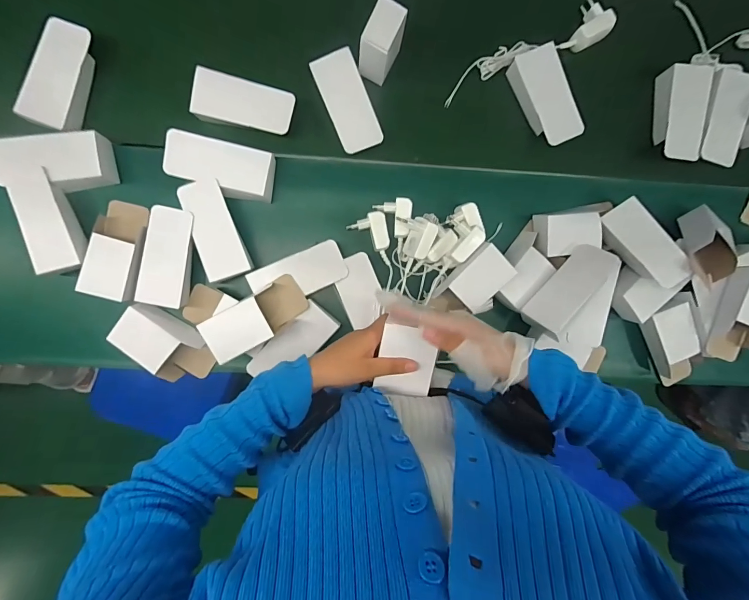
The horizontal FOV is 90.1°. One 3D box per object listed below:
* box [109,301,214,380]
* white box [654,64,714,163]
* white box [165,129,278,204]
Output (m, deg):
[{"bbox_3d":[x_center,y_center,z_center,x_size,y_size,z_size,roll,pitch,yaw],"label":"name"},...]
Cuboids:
[{"bbox_3d":[-0.318,0.070,0.574,0.136,0.057,0.074,44,90,-4],"label":"box"},{"bbox_3d":[0.497,-0.301,0.607,0.071,0.029,0.148,3,93,-3],"label":"white box"},{"bbox_3d":[-0.224,-0.194,0.559,0.149,0.059,0.074,14,92,-3],"label":"white box"}]

